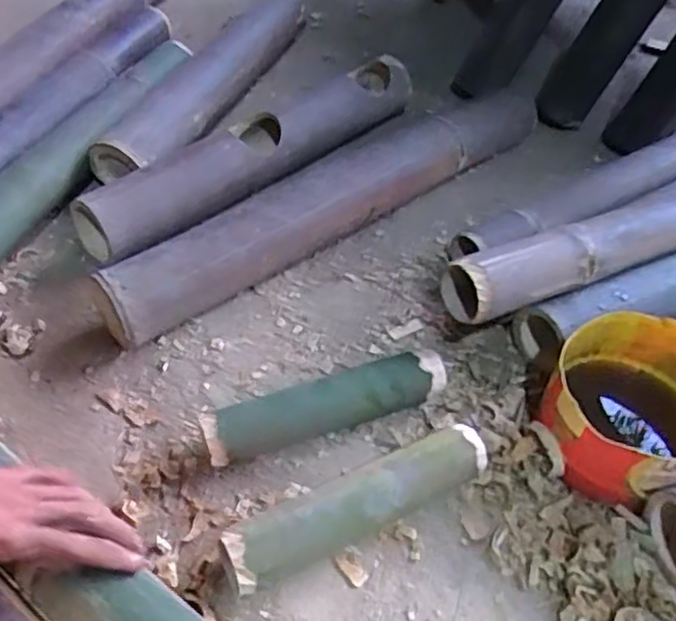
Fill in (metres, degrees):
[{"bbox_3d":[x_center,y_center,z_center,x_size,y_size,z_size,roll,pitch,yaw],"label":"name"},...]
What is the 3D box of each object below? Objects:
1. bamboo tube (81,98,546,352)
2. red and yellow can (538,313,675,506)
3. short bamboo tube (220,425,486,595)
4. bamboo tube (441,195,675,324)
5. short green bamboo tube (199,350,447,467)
[{"bbox_3d":[0.009,-0.131,0.780,0.590,0.089,0.096,-30,57,-26],"label":"bamboo tube"},{"bbox_3d":[0.258,0.086,0.598,0.147,0.103,0.133,-25,55,-24],"label":"red and yellow can"},{"bbox_3d":[0.020,0.160,0.547,0.227,0.056,0.044,-21,53,-21],"label":"short bamboo tube"},{"bbox_3d":[0.374,-0.097,0.715,0.577,0.050,0.053,-17,52,-19],"label":"bamboo tube"},{"bbox_3d":[-0.011,0.082,0.609,0.224,0.054,0.054,-16,52,-17],"label":"short green bamboo tube"}]

